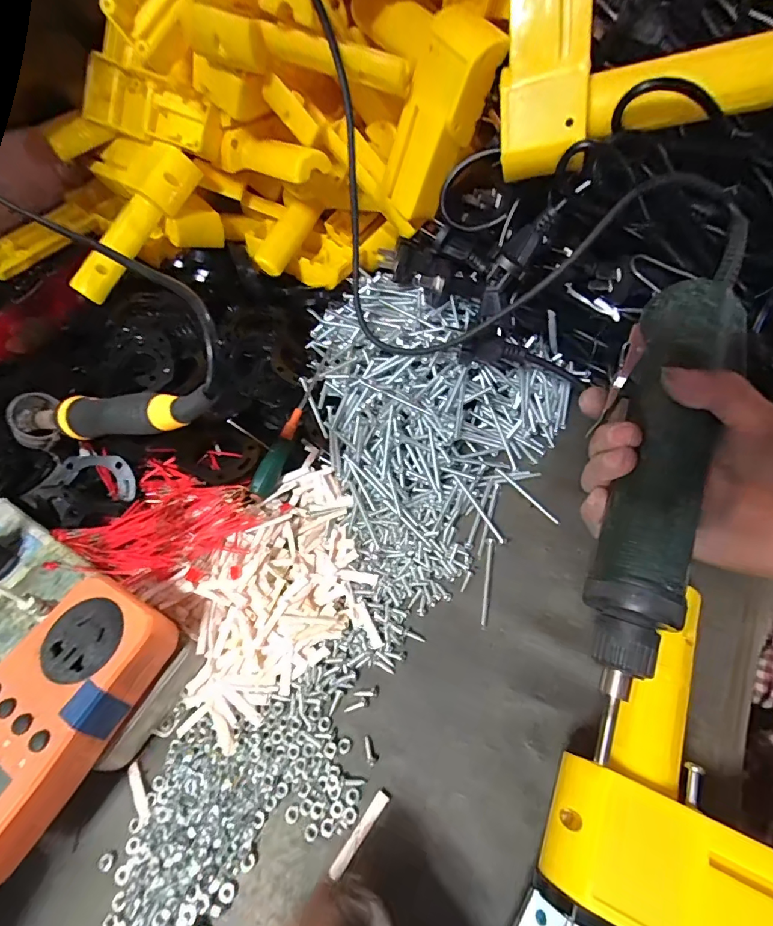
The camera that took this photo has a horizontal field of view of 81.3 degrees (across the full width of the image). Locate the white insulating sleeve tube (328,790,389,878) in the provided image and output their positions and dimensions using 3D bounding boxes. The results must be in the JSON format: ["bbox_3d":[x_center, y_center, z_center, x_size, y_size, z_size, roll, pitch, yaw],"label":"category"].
[{"bbox_3d":[-0.013,0.186,0.225,0.007,0.004,0.041,31,64,25],"label":"white insulating sleeve tube"}]

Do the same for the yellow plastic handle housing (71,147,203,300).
[{"bbox_3d":[-0.242,-0.223,0.431,0.168,0.031,0.037,-40,61,16],"label":"yellow plastic handle housing"}]

